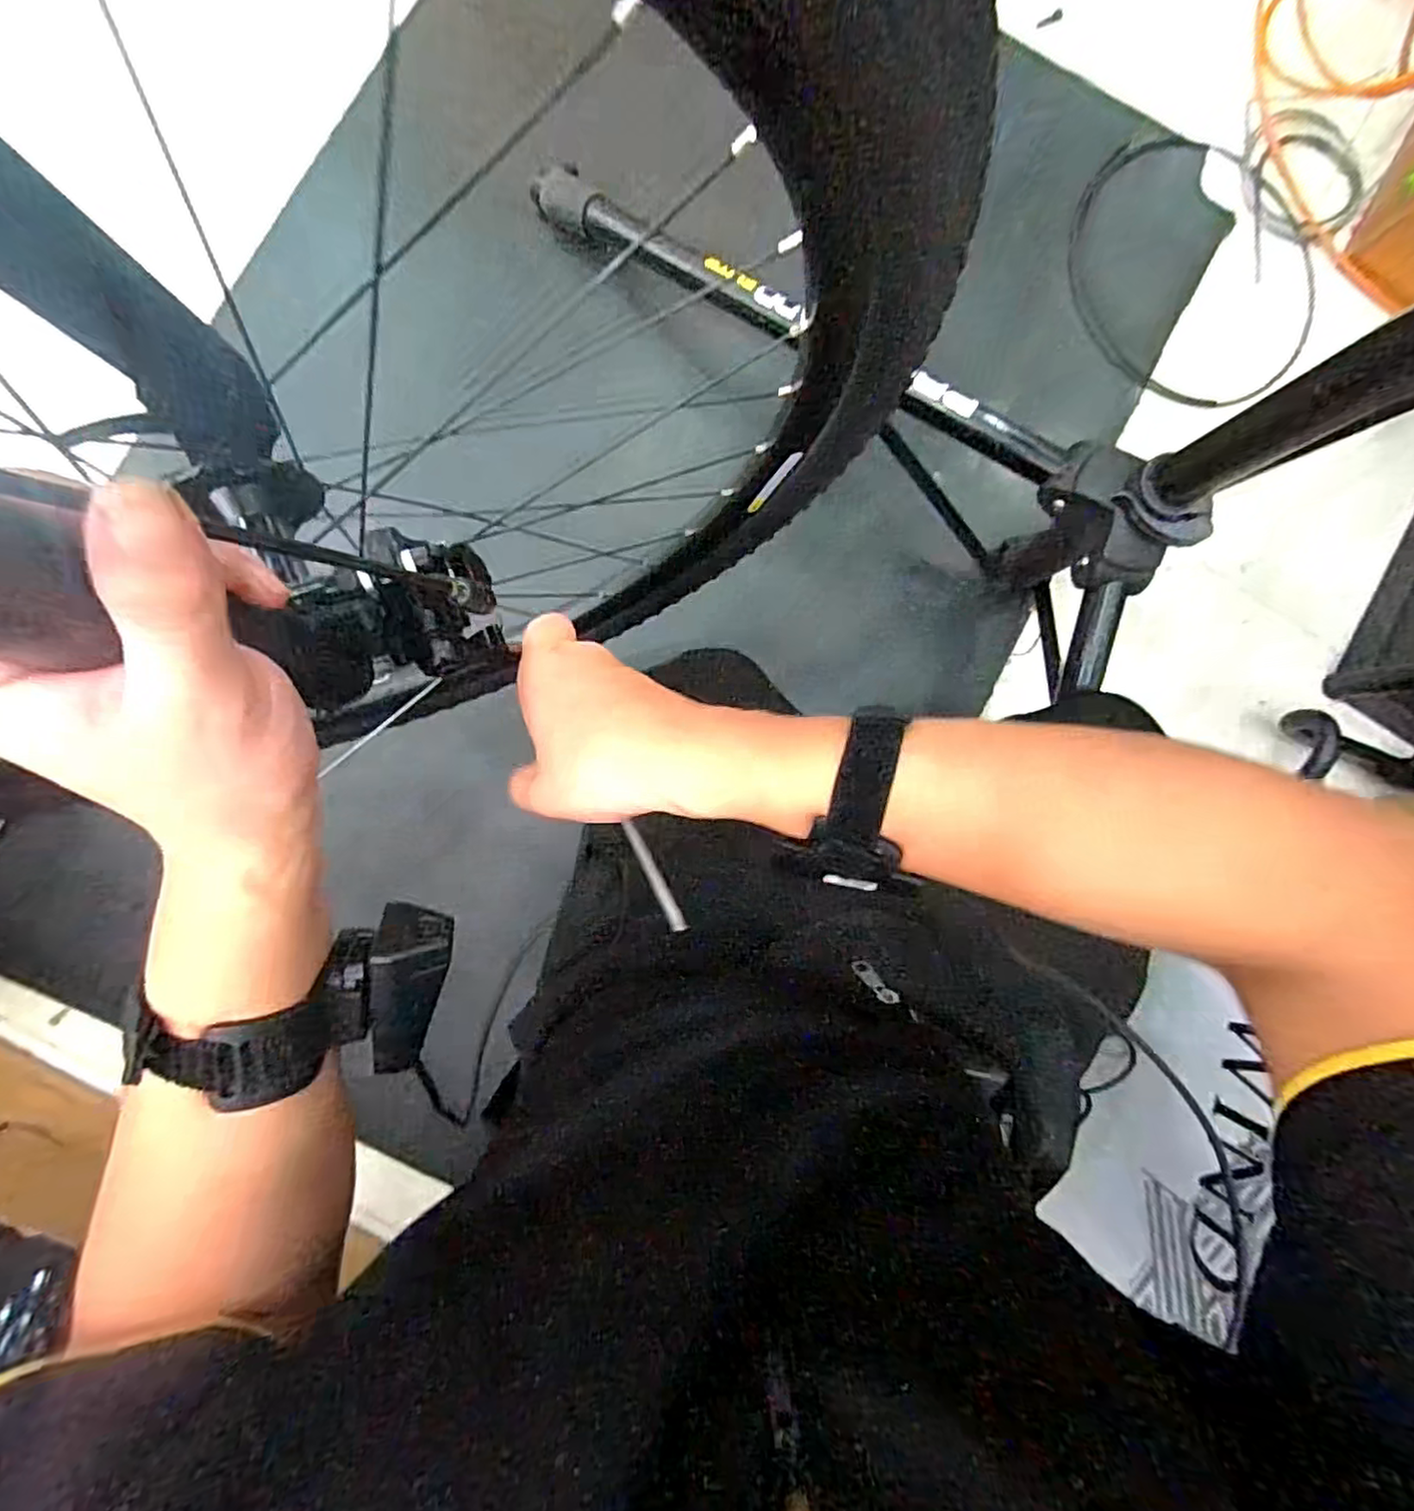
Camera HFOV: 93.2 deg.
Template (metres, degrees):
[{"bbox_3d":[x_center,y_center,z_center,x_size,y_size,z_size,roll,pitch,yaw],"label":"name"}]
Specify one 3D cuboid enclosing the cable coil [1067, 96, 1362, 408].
[{"bbox_3d":[0.662,-0.681,0.881,0.345,0.035,0.440,24,86,-4],"label":"cable coil"}]

